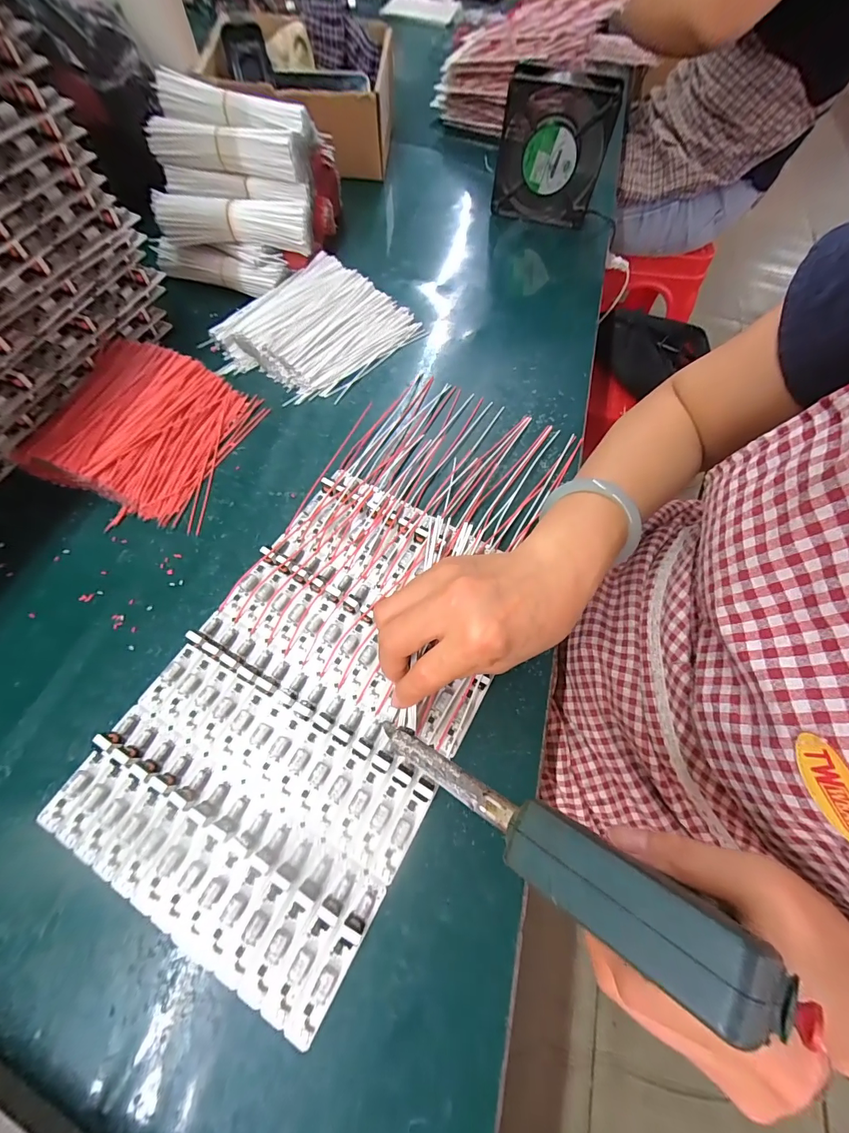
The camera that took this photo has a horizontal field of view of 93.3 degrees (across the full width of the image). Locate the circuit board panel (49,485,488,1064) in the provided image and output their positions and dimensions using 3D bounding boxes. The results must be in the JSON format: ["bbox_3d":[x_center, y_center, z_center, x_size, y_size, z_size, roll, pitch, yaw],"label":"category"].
[{"bbox_3d":[-0.068,0.073,0.267,0.193,0.014,0.294,29,67,11],"label":"circuit board panel"}]

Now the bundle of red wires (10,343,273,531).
[{"bbox_3d":[-0.241,-0.124,0.346,0.169,0.029,0.149,20,65,7],"label":"bundle of red wires"}]

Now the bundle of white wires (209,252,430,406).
[{"bbox_3d":[-0.109,-0.246,0.407,0.145,0.025,0.173,39,69,15],"label":"bundle of white wires"}]

